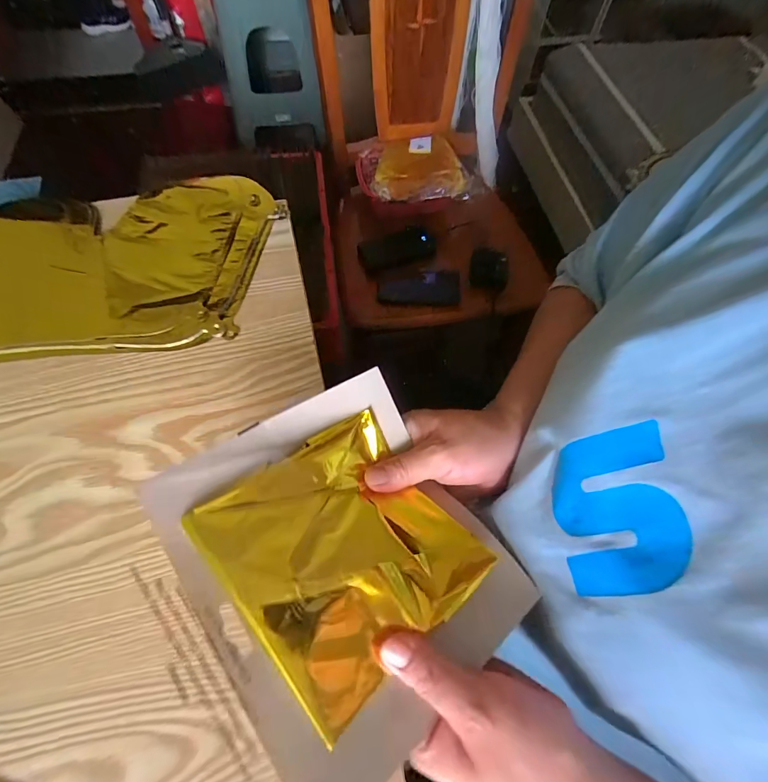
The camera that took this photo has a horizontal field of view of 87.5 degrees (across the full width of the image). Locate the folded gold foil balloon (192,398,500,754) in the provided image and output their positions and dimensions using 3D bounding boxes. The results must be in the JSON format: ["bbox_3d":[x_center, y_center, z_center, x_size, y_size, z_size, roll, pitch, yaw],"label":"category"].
[{"bbox_3d":[-0.023,0.090,0.240,0.126,0.019,0.131,-32,71,-31],"label":"folded gold foil balloon"}]

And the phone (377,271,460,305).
[{"bbox_3d":[0.073,-0.219,0.848,0.169,0.008,0.069,2,92,1],"label":"phone"}]

